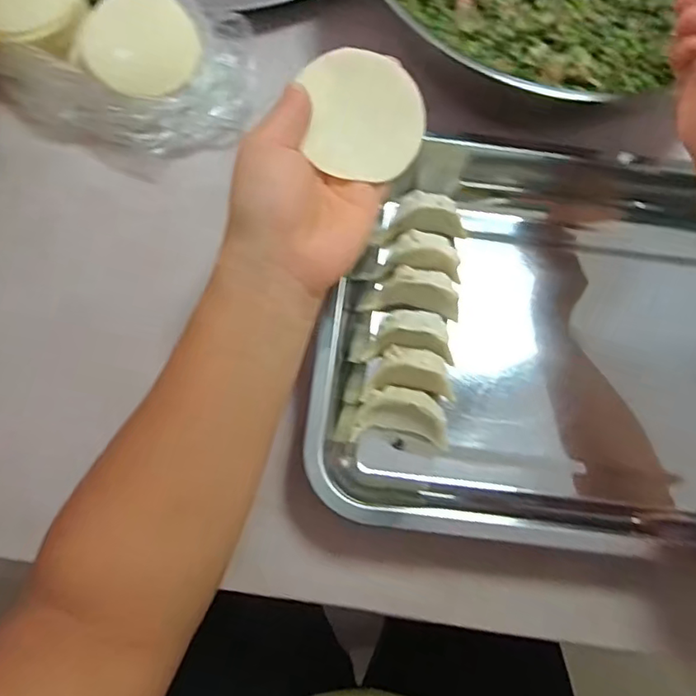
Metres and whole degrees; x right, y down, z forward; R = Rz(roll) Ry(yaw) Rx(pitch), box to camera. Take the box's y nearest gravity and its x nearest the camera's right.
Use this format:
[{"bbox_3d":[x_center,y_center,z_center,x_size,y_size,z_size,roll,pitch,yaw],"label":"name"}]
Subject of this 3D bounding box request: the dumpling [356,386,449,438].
[{"bbox_3d":[0.034,0.042,0.363,0.057,0.020,0.036,8,74,1],"label":"dumpling"}]

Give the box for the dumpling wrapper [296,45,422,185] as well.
[{"bbox_3d":[0.010,-0.131,0.322,0.065,0.004,0.075,-5,84,-10],"label":"dumpling wrapper"}]

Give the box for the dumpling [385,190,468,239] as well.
[{"bbox_3d":[0.055,-0.093,0.407,0.054,0.027,0.033,0,75,-2],"label":"dumpling"}]

